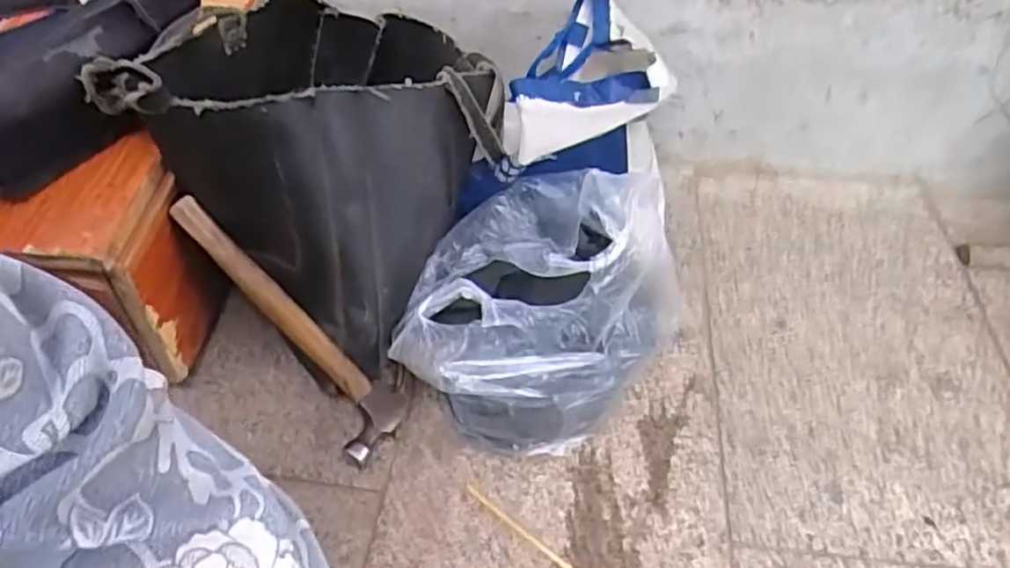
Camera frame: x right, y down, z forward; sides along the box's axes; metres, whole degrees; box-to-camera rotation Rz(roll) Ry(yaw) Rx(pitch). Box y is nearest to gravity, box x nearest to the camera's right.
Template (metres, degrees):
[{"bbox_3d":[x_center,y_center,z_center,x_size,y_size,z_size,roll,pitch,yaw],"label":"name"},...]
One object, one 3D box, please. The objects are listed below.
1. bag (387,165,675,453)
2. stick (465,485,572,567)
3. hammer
[{"bbox_3d":[0.023,0.008,0.644,0.247,0.199,0.226,-26,52,-25],"label":"bag"},{"bbox_3d":[0.027,0.220,0.579,0.159,0.004,0.008,31,54,29],"label":"stick"},{"bbox_3d":[-0.199,0.034,0.627,0.274,0.034,0.084,48,55,-5],"label":"hammer"}]

